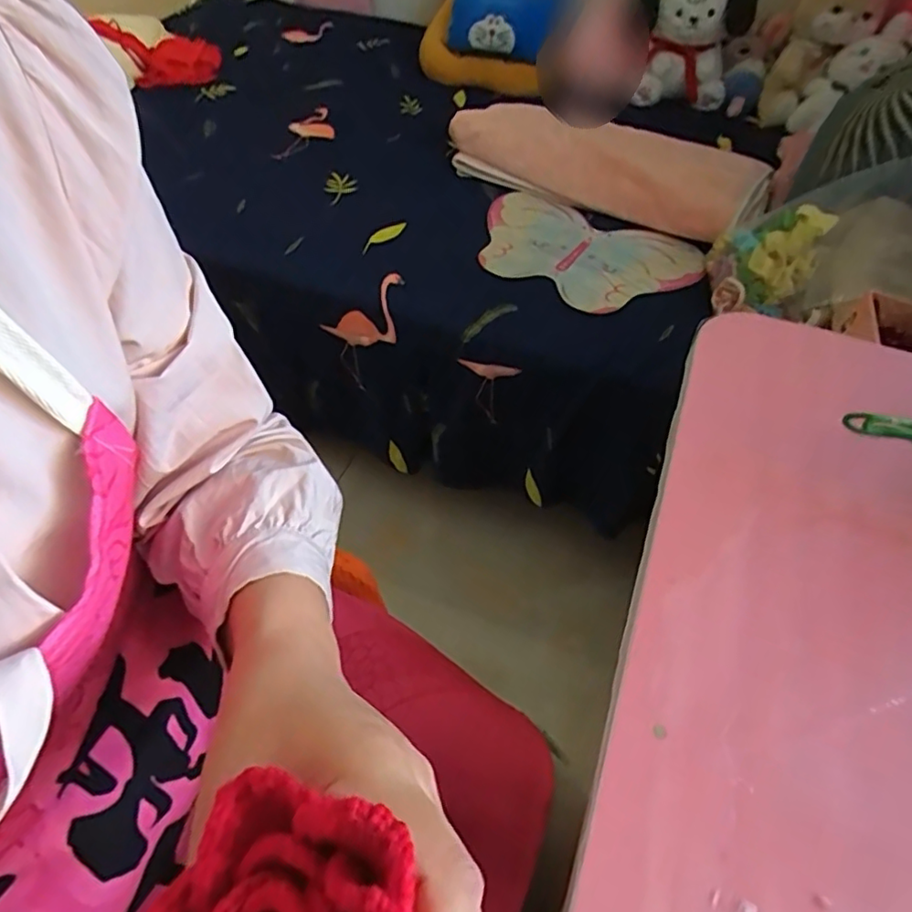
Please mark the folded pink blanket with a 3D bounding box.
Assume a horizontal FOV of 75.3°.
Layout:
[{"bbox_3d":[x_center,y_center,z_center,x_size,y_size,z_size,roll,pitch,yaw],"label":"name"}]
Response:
[{"bbox_3d":[0.261,-0.545,1.099,0.549,0.099,0.228,34,56,22],"label":"folded pink blanket"}]

